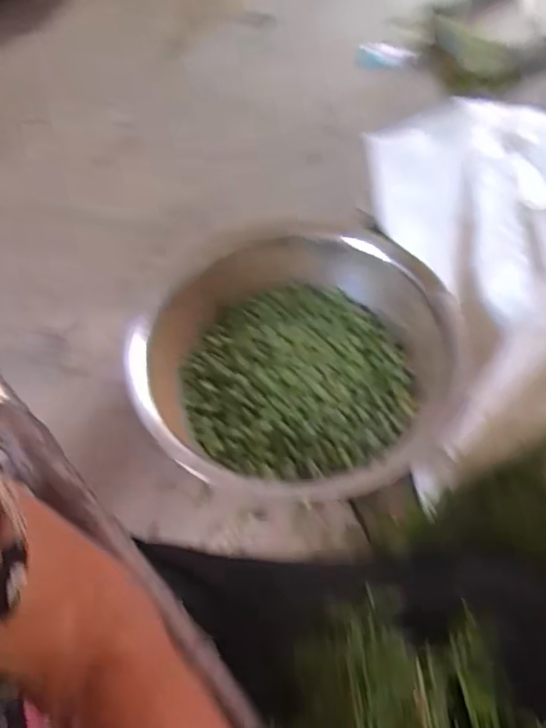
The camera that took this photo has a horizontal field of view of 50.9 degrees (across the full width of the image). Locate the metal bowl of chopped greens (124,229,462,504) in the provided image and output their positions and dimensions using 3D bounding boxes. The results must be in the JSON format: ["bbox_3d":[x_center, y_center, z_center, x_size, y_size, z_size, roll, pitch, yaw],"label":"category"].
[{"bbox_3d":[0.036,-0.003,0.859,0.448,0.169,0.434,28,62,22],"label":"metal bowl of chopped greens"}]

